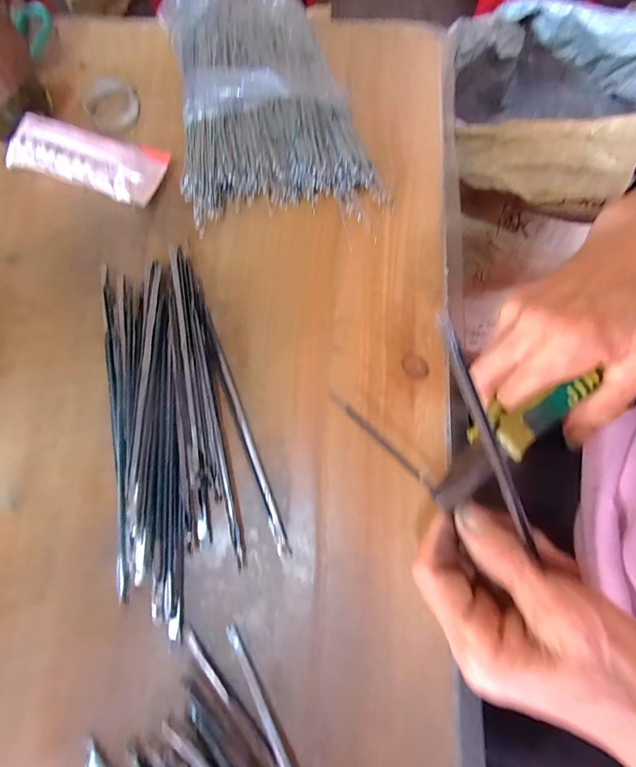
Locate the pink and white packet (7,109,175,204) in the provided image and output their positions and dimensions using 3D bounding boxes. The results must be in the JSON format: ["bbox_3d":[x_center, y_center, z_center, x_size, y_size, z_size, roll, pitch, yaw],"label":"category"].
[{"bbox_3d":[-0.192,-0.187,0.304,0.125,0.029,0.049,18,77,6],"label":"pink and white packet"}]

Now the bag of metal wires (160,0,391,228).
[{"bbox_3d":[-0.054,-0.242,0.308,0.150,0.043,0.245,-18,76,-3],"label":"bag of metal wires"}]

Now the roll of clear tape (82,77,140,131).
[{"bbox_3d":[-0.183,-0.248,0.331,0.045,0.013,0.046,0,76,2],"label":"roll of clear tape"}]

